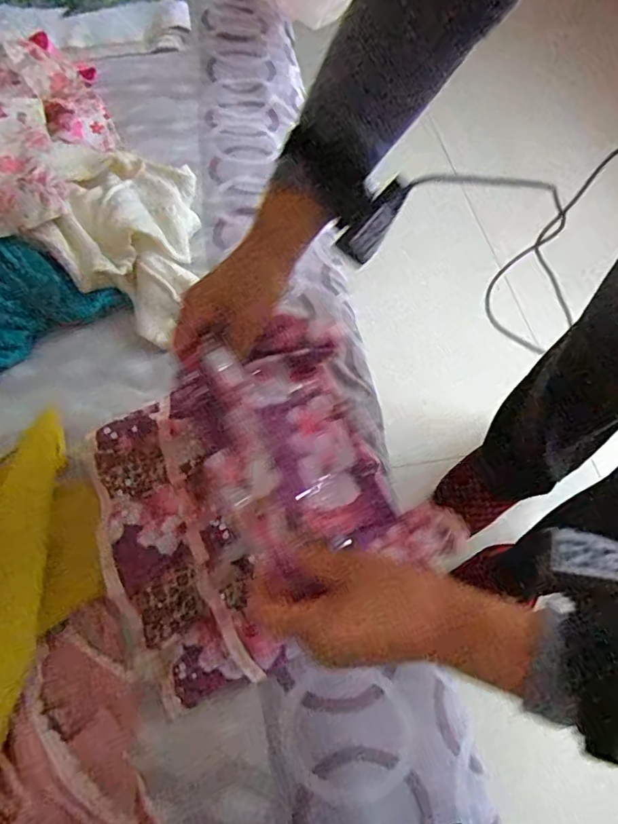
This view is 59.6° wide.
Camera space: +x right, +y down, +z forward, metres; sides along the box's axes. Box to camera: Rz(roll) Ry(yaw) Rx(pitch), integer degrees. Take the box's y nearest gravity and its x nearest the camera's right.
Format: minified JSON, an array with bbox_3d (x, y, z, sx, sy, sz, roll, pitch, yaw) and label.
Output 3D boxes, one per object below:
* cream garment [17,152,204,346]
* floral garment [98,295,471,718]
[{"bbox_3d":[-0.196,-0.197,0.592,0.144,0.086,0.206,10,61,4],"label":"cream garment"},{"bbox_3d":[-0.057,0.053,0.423,0.236,0.137,0.247,-23,64,-14],"label":"floral garment"}]

